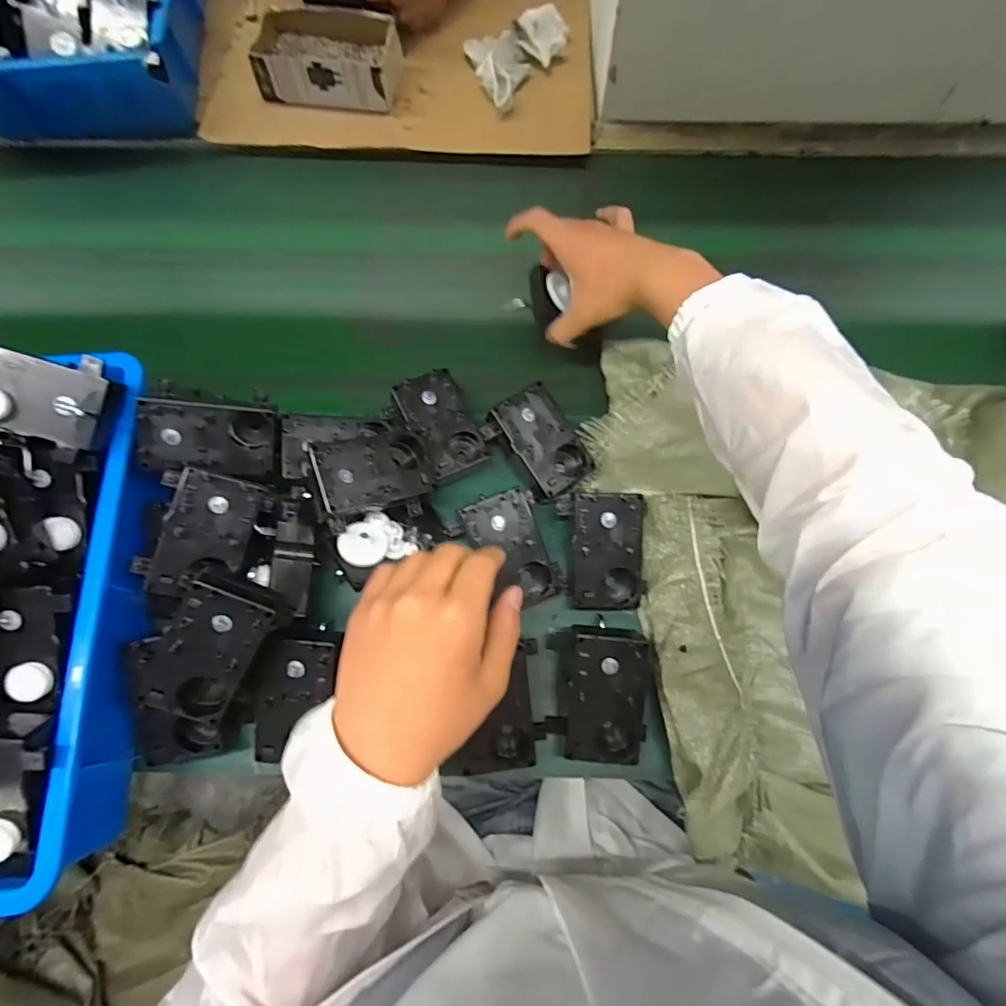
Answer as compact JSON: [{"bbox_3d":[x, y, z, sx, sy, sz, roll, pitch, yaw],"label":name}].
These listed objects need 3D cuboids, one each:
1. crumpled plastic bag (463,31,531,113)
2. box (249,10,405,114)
[{"bbox_3d":[-0.002,-0.591,0.689,0.075,0.033,0.143,-14,70,-6],"label":"crumpled plastic bag"},{"bbox_3d":[-0.232,-0.592,0.684,0.188,0.055,0.121,8,69,3],"label":"box"}]

